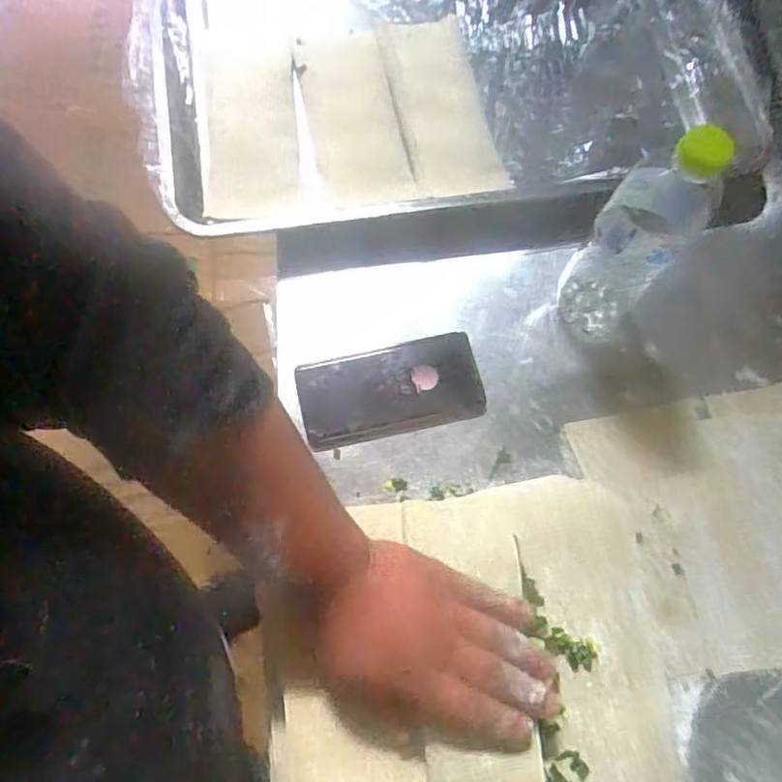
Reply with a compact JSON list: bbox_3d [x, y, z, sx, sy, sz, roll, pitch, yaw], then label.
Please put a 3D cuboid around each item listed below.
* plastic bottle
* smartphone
[{"bbox_3d":[0.202,-0.127,0.517,0.067,0.236,0.080,37,74,9],"label":"plastic bottle"},{"bbox_3d":[0.000,-0.002,0.579,0.162,0.014,0.085,-11,72,-6],"label":"smartphone"}]

